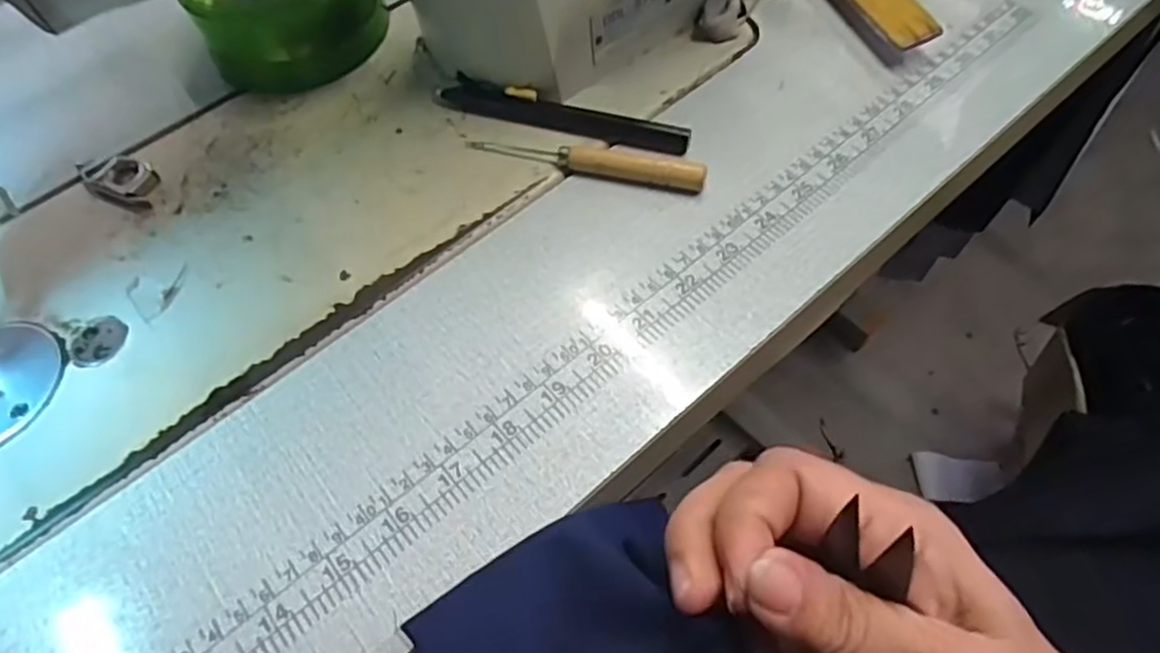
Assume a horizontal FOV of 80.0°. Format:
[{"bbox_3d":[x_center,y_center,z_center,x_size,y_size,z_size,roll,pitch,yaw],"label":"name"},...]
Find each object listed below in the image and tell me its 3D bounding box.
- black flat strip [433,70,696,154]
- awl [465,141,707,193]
[{"bbox_3d":[-0.010,-0.109,0.352,0.134,0.011,0.015,15,62,13],"label":"black flat strip"},{"bbox_3d":[0.002,-0.082,0.335,0.117,0.011,0.014,14,62,12],"label":"awl"}]

